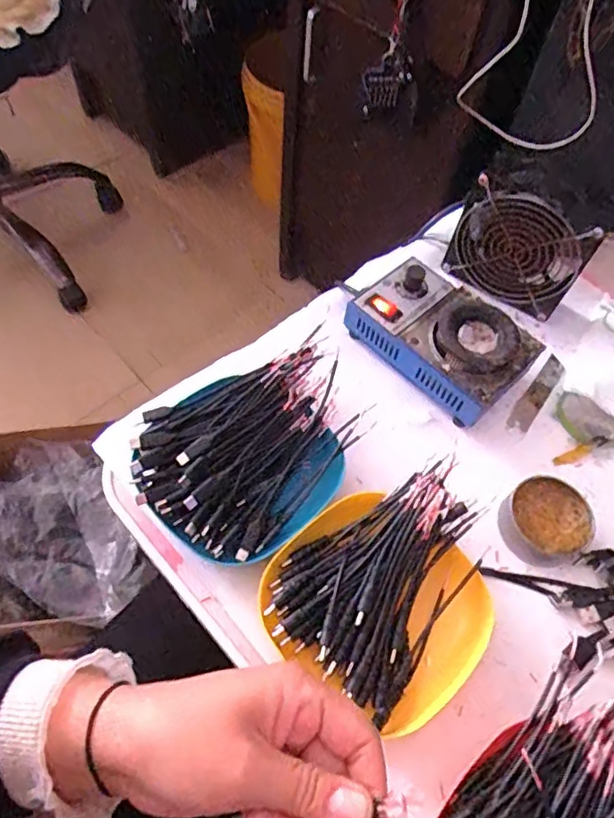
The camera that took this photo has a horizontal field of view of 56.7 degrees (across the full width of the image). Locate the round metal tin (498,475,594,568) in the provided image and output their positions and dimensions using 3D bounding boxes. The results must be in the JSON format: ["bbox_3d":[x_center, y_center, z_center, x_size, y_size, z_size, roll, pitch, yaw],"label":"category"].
[{"bbox_3d":[0.185,0.087,0.441,0.068,0.027,0.061,-32,67,-20],"label":"round metal tin"}]

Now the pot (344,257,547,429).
[{"bbox_3d":[0.118,-0.065,0.506,0.103,0.059,0.150,-38,69,-23],"label":"pot"}]

